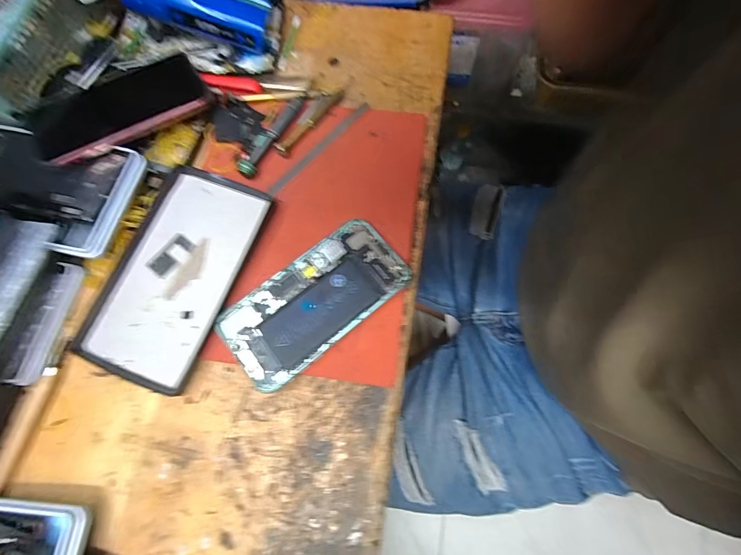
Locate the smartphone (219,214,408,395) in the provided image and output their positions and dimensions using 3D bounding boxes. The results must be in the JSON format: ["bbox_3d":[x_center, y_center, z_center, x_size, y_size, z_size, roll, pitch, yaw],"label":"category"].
[{"bbox_3d":[-0.043,0.019,0.296,0.150,0.009,0.074,-36,75,-10],"label":"smartphone"}]

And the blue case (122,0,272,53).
[{"bbox_3d":[-0.176,-0.274,0.357,0.148,0.028,0.063,17,73,-12],"label":"blue case"}]

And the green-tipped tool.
[{"bbox_3d":[-0.093,-0.133,0.337,0.020,0.011,0.099,26,75,9],"label":"green-tipped tool"}]

